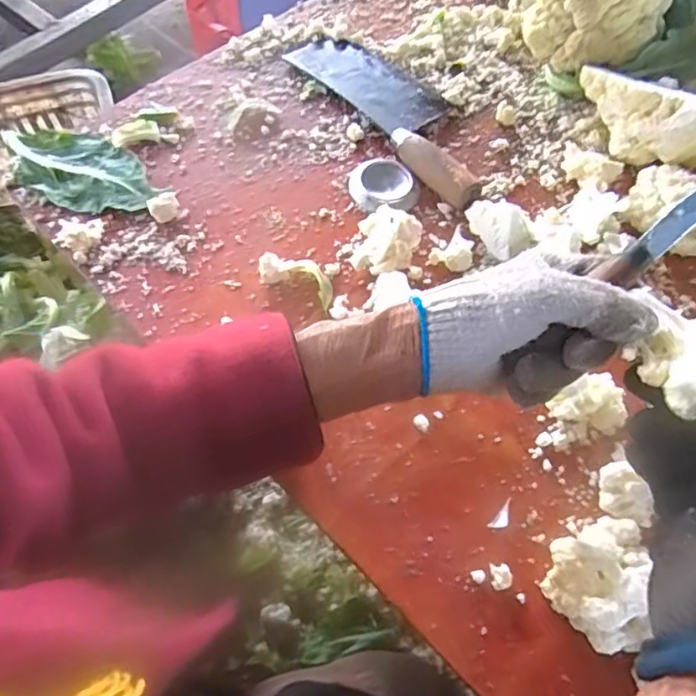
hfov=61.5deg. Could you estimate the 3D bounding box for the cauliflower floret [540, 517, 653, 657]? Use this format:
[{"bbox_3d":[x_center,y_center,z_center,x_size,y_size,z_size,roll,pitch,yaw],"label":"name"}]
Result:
[{"bbox_3d":[0.154,0.140,0.358,0.055,0.045,0.079,21,65,8],"label":"cauliflower floret"}]

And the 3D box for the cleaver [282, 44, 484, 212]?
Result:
[{"bbox_3d":[0.047,-0.231,0.553,0.084,0.030,0.263,-31,69,-16],"label":"cleaver"}]

